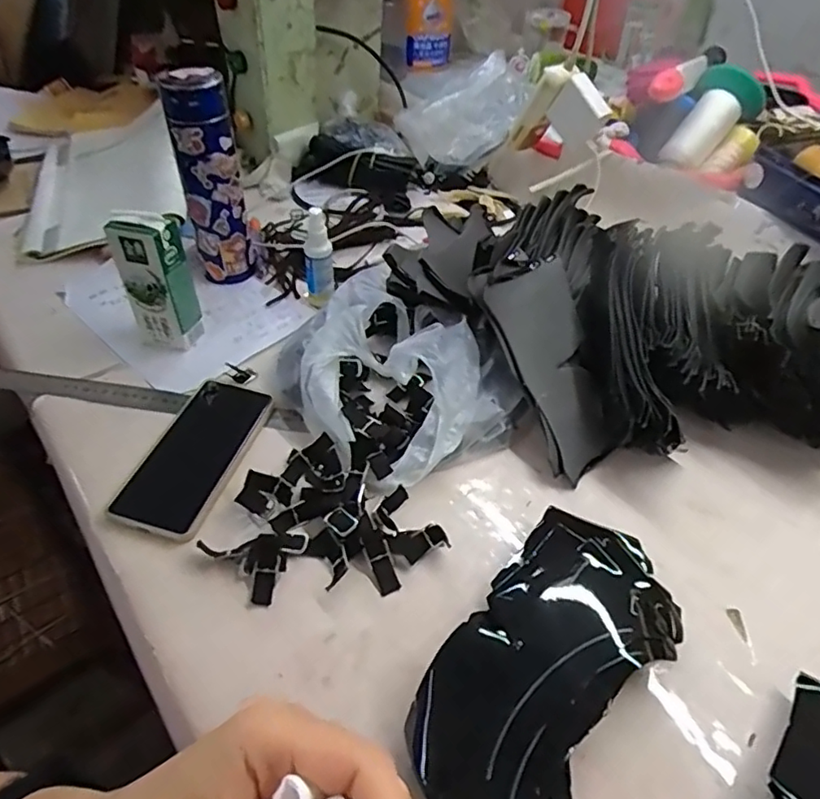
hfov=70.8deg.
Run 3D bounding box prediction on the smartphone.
[{"bbox_3d":[-0.187,0.046,0.511,0.080,0.011,0.164,12,45,9],"label":"smartphone"}]

